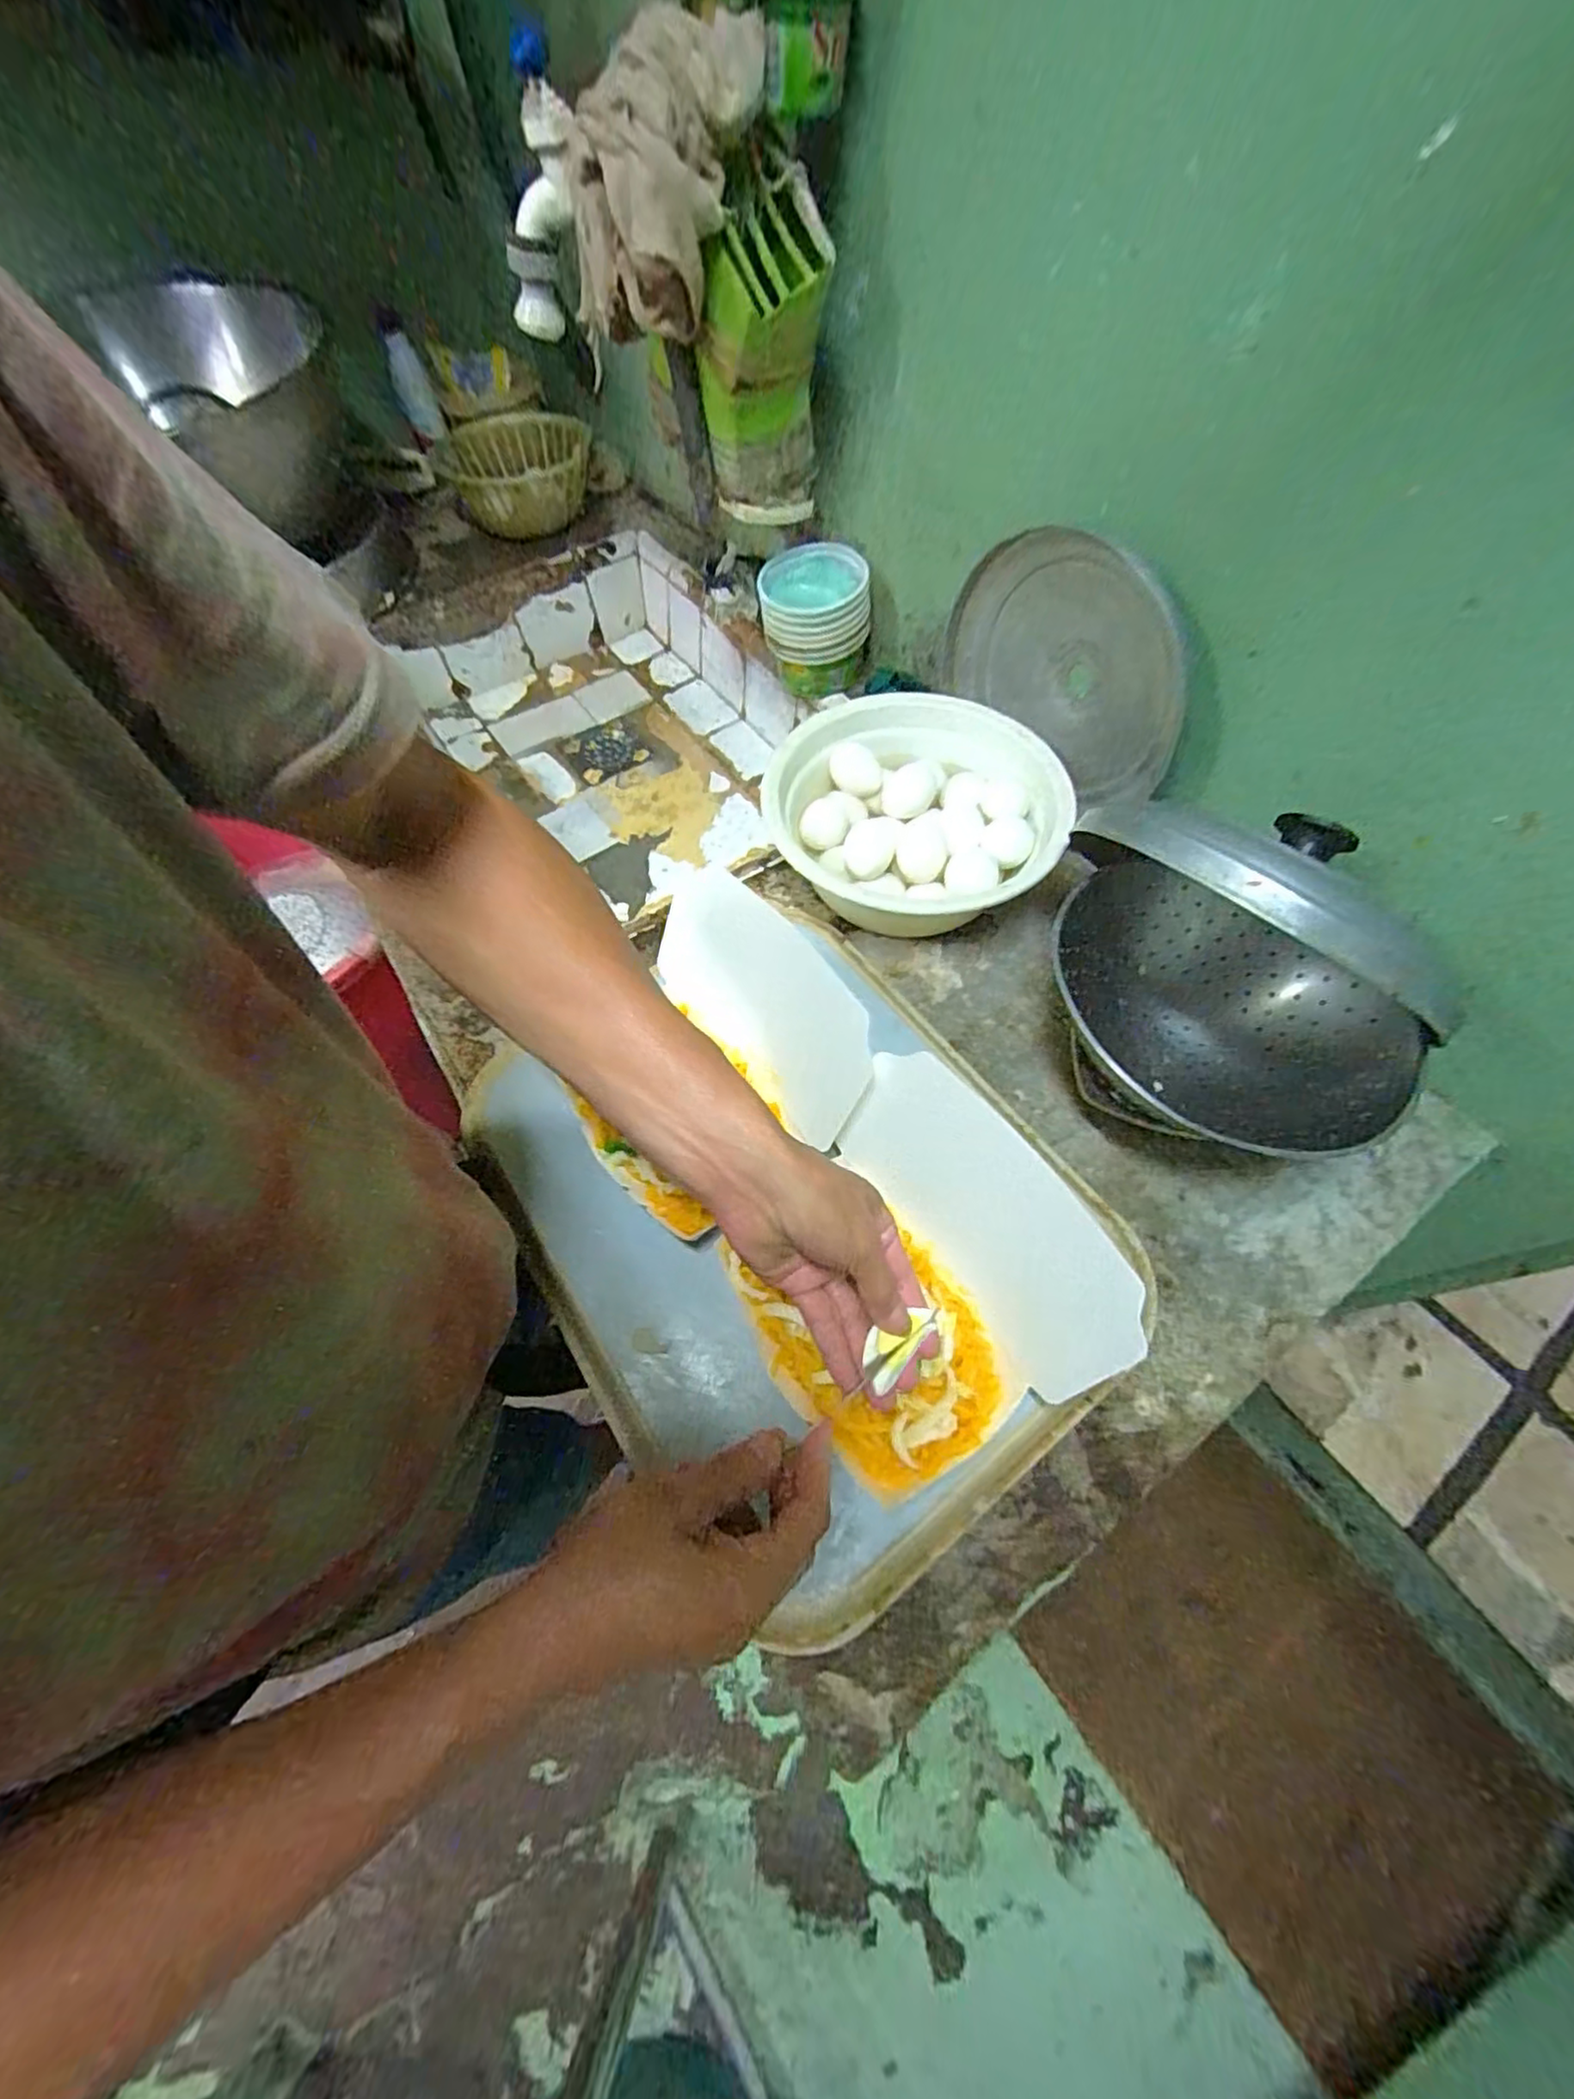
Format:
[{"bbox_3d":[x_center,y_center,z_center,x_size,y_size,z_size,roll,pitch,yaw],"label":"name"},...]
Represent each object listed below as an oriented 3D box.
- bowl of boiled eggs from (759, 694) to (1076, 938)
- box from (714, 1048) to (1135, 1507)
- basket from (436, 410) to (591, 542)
[{"bbox_3d":[0.118,-0.198,0.612,0.229,0.089,0.251,0,61,1],"label":"bowl of boiled eggs"},{"bbox_3d":[0.072,0.128,0.388,0.184,0.118,0.194,-33,65,-16],"label":"box"},{"bbox_3d":[-0.369,-0.798,0.937,0.202,0.080,0.226,-18,62,-9],"label":"basket"}]

